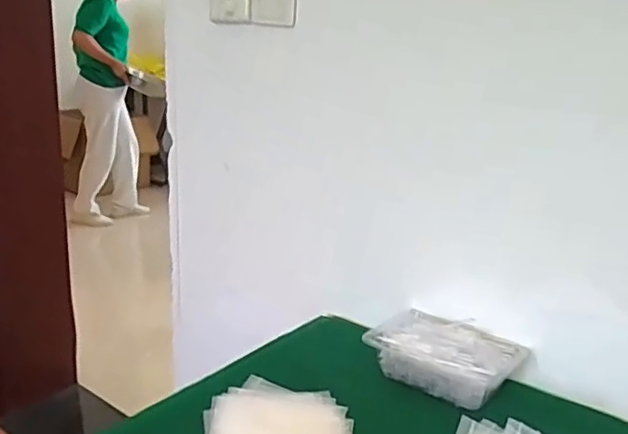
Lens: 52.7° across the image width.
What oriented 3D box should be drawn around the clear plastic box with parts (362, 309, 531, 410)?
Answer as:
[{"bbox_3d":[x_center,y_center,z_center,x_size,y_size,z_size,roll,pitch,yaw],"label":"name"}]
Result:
[{"bbox_3d":[0.168,0.178,0.816,0.181,0.053,0.115,14,20,34],"label":"clear plastic box with parts"}]

